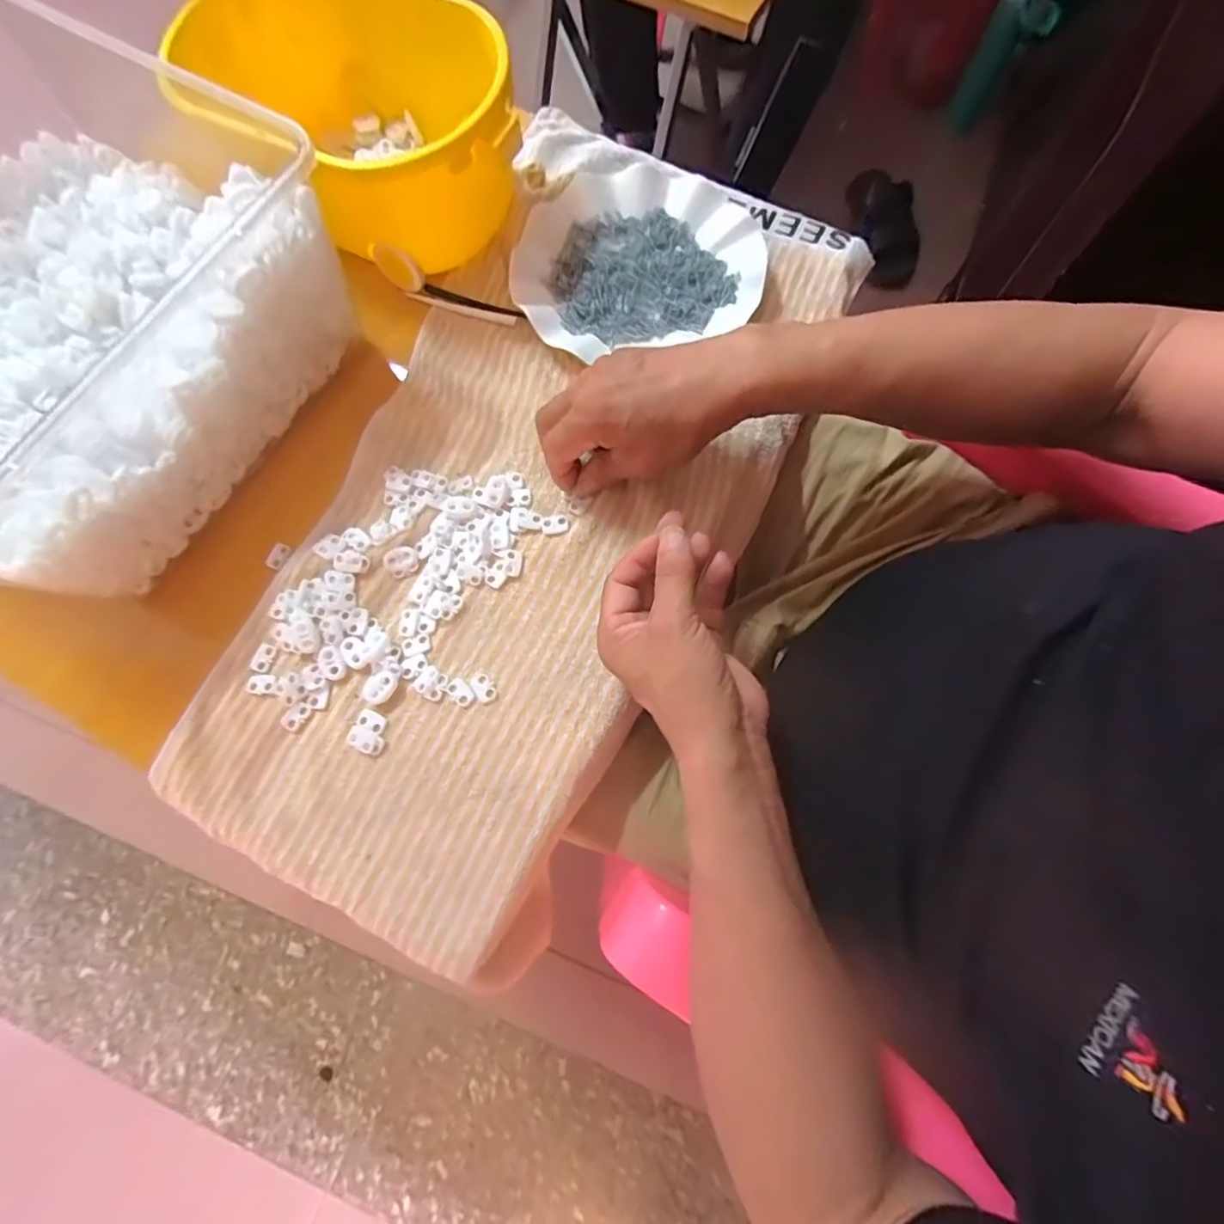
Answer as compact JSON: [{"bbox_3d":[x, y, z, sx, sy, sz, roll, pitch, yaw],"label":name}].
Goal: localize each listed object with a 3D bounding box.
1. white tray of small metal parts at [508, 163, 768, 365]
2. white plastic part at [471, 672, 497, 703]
[{"bbox_3d":[0.020,-0.273,0.438,0.183,0.022,0.161,-6,74,-1],"label":"white tray of small metal parts"},{"bbox_3d":[-0.082,0.048,0.369,0.011,0.004,0.021,-37,77,-9],"label":"white plastic part"}]

